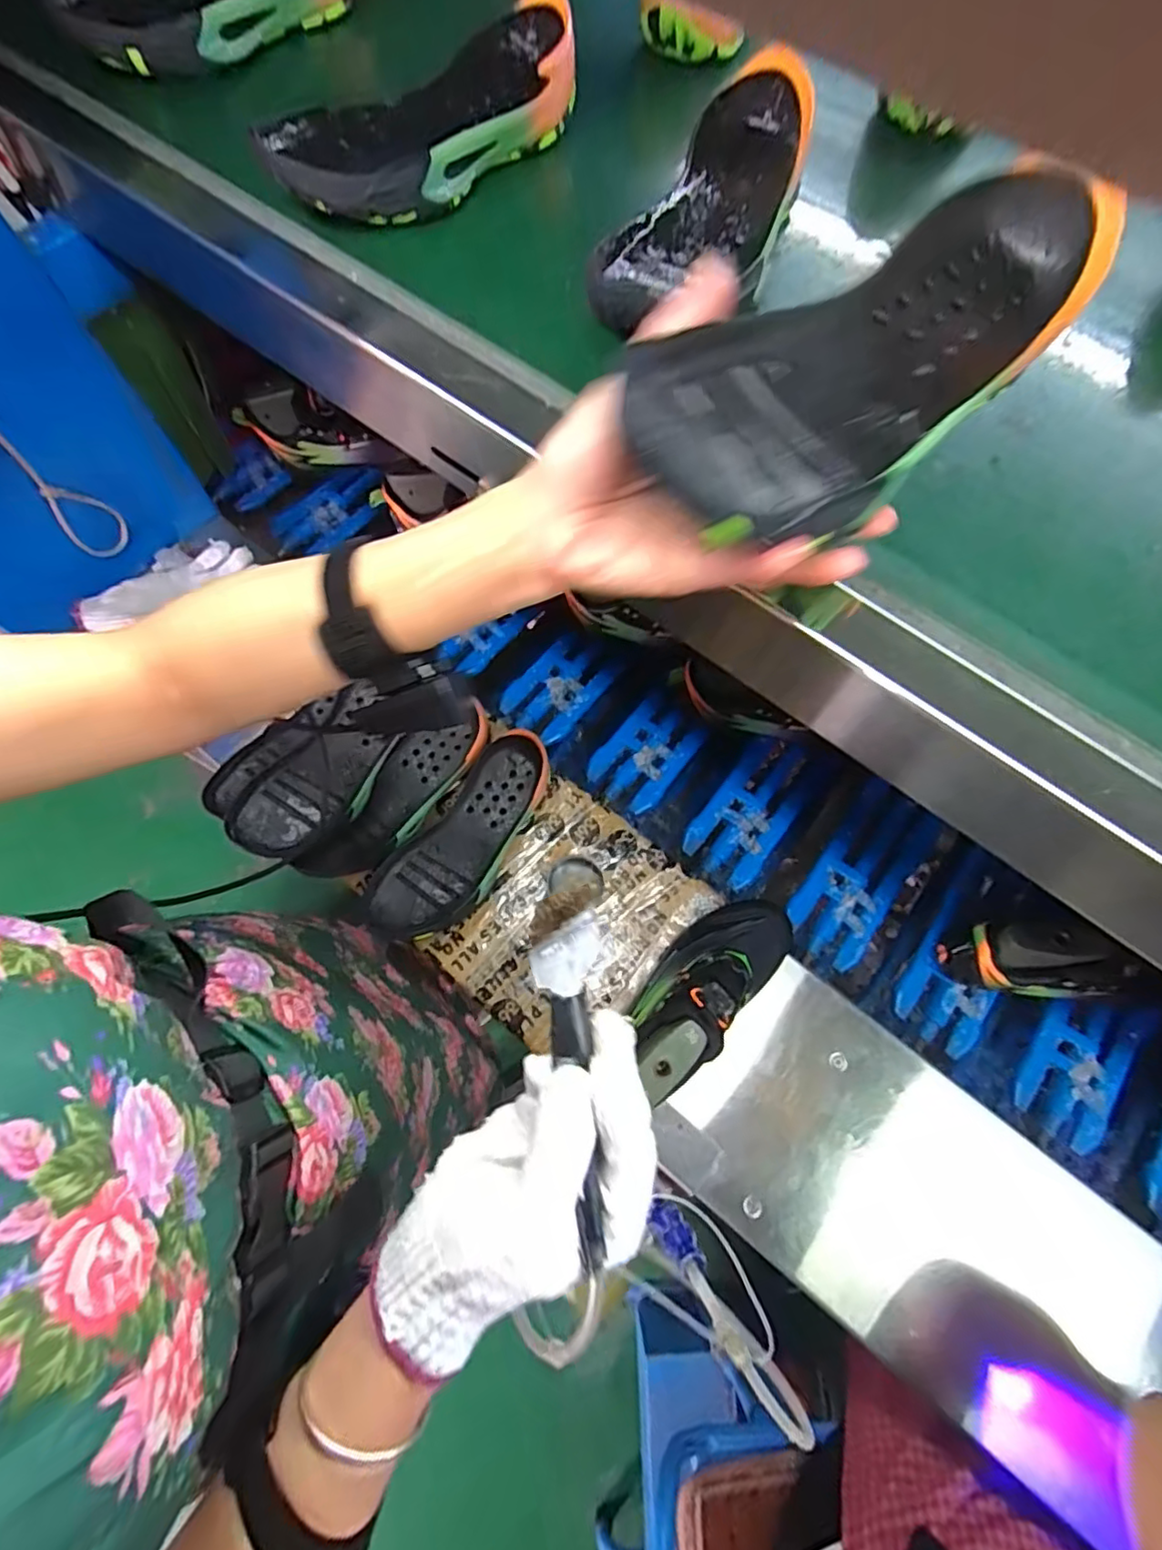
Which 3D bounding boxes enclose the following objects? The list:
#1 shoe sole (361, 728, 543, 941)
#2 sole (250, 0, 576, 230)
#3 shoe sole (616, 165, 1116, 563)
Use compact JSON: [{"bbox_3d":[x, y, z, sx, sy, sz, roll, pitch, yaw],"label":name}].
[{"bbox_3d":[-0.117,0.066,0.639,0.095,0.030,0.245,38,72,11],"label":"shoe sole"},{"bbox_3d":[-0.108,-0.461,0.431,0.097,0.058,0.231,42,73,13],"label":"sole"},{"bbox_3d":[0.126,-0.173,0.257,0.242,0.037,0.091,-36,75,-11],"label":"shoe sole"}]

